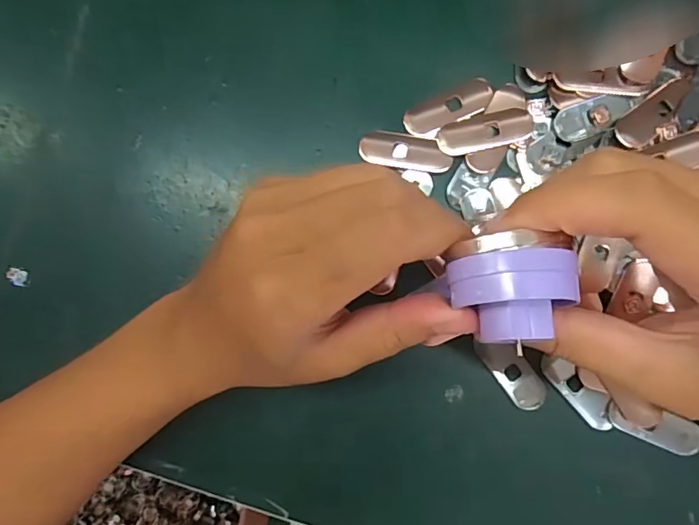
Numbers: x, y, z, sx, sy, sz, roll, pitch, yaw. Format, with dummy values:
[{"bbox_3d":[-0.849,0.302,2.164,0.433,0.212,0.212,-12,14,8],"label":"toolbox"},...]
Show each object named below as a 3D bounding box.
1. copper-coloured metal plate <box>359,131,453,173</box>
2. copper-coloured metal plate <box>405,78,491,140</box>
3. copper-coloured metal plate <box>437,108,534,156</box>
[{"bbox_3d":[0.031,-0.060,0.275,0.049,0.004,0.020,7,86,4],"label":"copper-coloured metal plate"},{"bbox_3d":[0.054,-0.084,0.276,0.049,0.004,0.019,-26,85,1],"label":"copper-coloured metal plate"},{"bbox_3d":[0.073,-0.070,0.272,0.048,0.006,0.018,-11,85,2],"label":"copper-coloured metal plate"}]

